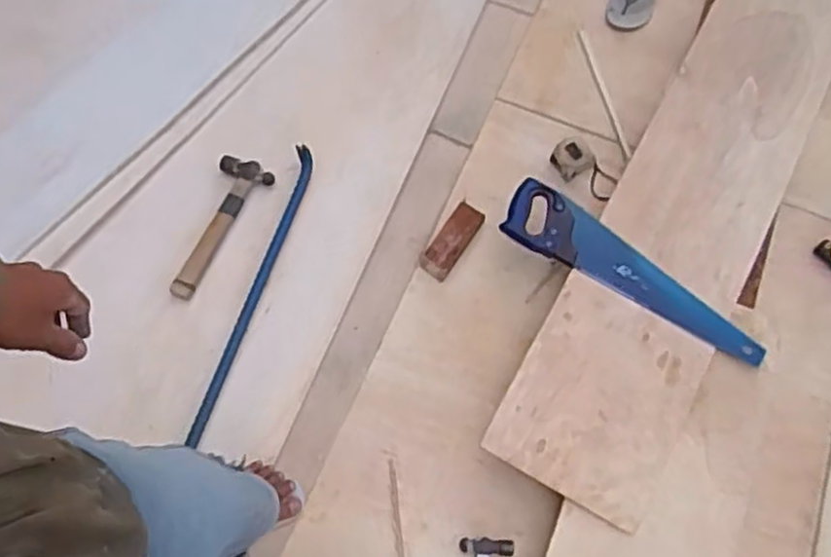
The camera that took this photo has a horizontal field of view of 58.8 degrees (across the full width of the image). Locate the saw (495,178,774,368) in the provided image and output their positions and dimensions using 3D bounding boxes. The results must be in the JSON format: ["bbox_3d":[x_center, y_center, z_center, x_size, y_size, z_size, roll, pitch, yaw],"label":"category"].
[{"bbox_3d":[0.408,-0.021,1.364,0.511,0.030,0.131,30,70,10],"label":"saw"}]

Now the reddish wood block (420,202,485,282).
[{"bbox_3d":[0.076,-0.076,1.470,0.060,0.013,0.168,32,71,11],"label":"reddish wood block"}]

